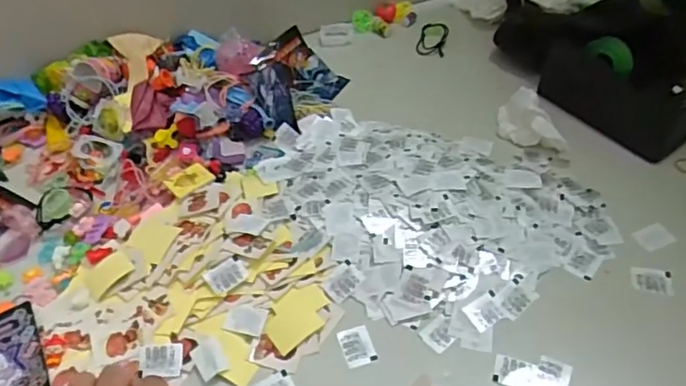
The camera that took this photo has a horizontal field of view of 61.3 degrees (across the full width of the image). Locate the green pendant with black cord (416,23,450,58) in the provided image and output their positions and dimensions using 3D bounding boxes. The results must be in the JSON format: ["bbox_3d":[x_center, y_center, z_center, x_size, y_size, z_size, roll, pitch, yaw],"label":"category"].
[{"bbox_3d":[0.114,-0.193,0.727,0.036,0.008,0.064,12,49,11],"label":"green pendant with black cord"}]

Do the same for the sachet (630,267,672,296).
[{"bbox_3d":[0.258,0.071,0.482,0.032,0.004,0.027,11,49,10],"label":"sachet"}]

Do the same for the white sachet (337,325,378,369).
[{"bbox_3d":[0.011,0.117,0.446,0.024,0.004,0.032,-13,49,-11],"label":"white sachet"}]

